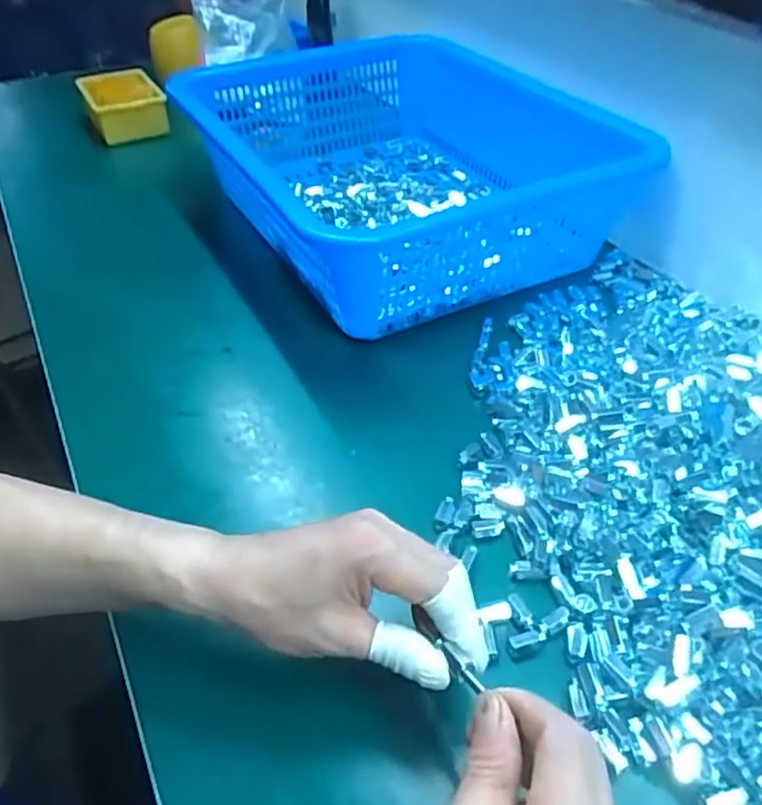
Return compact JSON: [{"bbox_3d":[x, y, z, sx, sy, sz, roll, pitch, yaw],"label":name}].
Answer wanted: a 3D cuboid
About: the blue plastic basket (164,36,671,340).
[{"bbox_3d":[0.007,-0.265,0.739,0.355,0.127,0.498,-18,45,-17],"label":"blue plastic basket"}]

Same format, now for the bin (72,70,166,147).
[{"bbox_3d":[-0.375,-0.431,0.974,0.101,0.053,0.153,-21,46,-20],"label":"bin"}]

